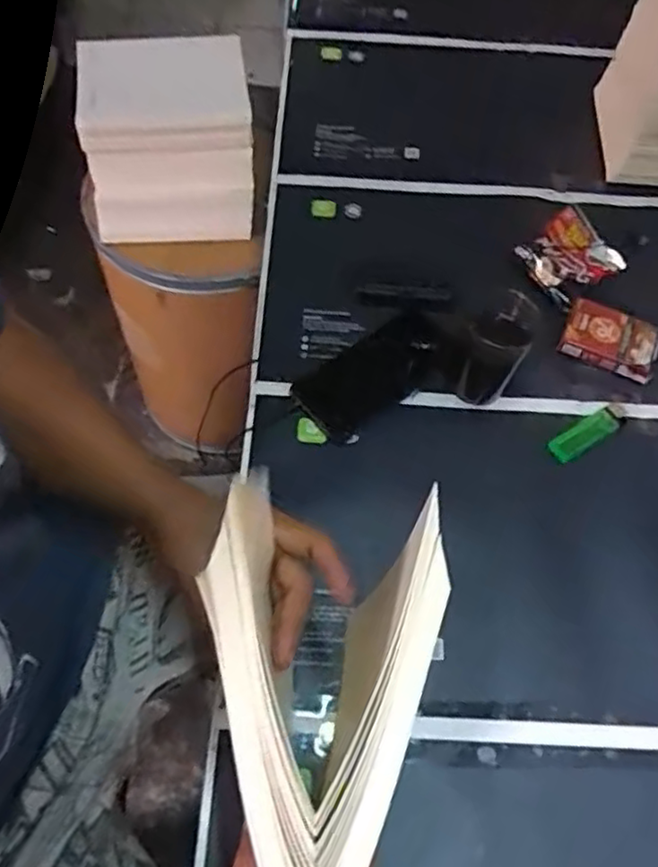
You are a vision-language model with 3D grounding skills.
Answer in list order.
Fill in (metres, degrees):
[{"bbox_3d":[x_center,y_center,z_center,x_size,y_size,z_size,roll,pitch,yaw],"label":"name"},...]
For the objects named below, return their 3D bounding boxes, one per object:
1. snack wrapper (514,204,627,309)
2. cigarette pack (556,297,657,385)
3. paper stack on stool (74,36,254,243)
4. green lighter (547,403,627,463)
[{"bbox_3d":[0.251,-0.187,0.699,0.090,0.027,0.083,-33,68,-19],"label":"snack wrapper"},{"bbox_3d":[0.276,-0.091,0.652,0.095,0.024,0.064,19,62,7],"label":"cigarette pack"},{"bbox_3d":[-0.229,-0.417,0.964,0.229,0.192,0.182,-6,61,-6],"label":"paper stack on stool"},{"bbox_3d":[0.236,-0.003,0.607,0.085,0.010,0.025,-30,67,-18],"label":"green lighter"}]

